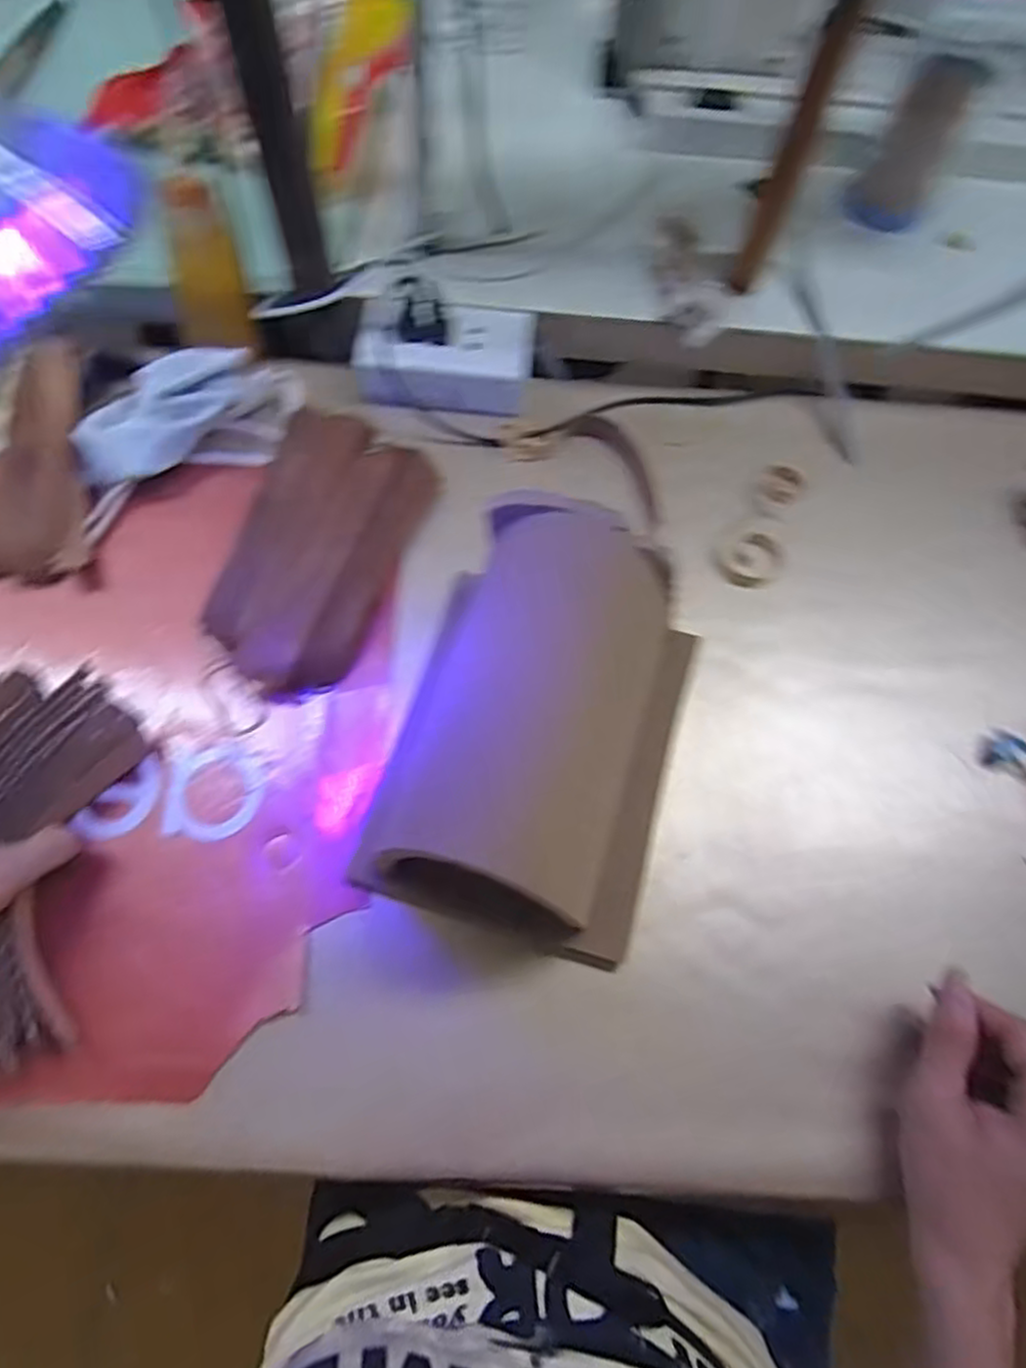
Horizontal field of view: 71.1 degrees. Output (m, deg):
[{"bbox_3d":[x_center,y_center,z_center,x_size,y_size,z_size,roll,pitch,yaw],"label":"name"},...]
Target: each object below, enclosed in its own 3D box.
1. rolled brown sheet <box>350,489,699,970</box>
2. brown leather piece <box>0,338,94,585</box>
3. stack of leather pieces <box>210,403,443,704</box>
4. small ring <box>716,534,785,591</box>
[{"bbox_3d":[0.013,0.023,0.395,0.157,0.109,0.213,17,68,5],"label":"rolled brown sheet"},{"bbox_3d":[-0.319,-0.152,0.485,0.060,0.033,0.170,-5,67,-5],"label":"brown leather piece"},{"bbox_3d":[-0.123,-0.090,0.467,0.095,0.033,0.191,17,67,5],"label":"stack of leather pieces"},{"bbox_3d":[0.165,-0.085,0.498,0.042,0.008,0.037,-19,69,-10],"label":"small ring"}]

